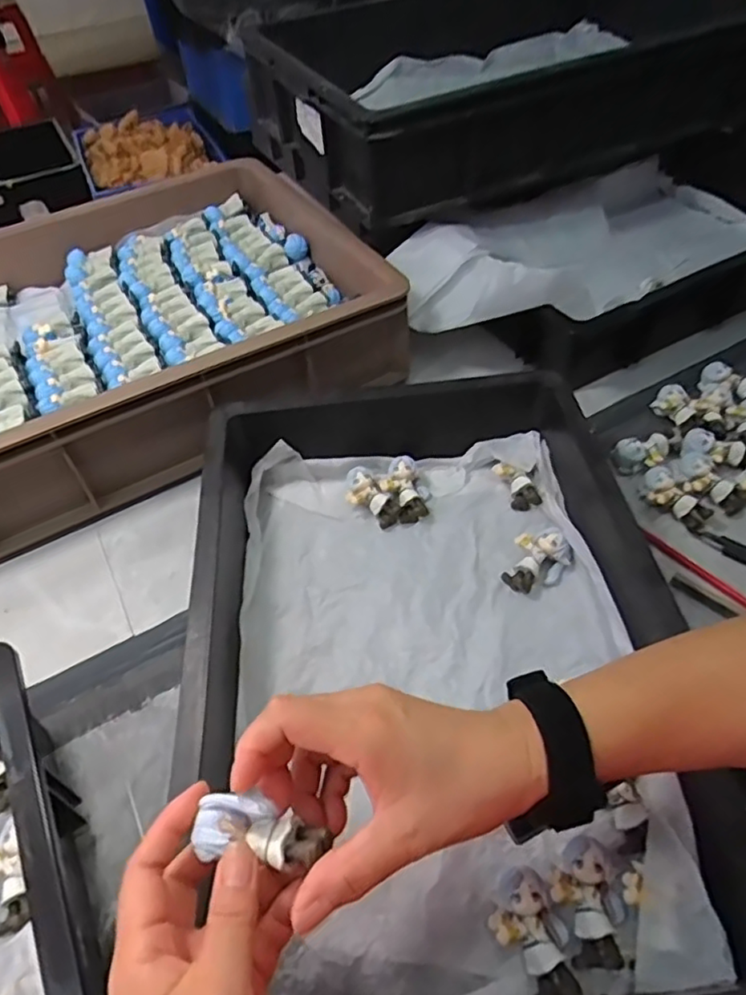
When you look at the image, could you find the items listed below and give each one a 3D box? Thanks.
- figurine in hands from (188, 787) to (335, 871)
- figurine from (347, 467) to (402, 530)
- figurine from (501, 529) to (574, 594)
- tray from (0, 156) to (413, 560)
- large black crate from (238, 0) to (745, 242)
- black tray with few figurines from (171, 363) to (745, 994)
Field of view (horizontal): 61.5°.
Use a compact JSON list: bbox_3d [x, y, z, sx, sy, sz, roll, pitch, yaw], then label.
[{"bbox_3d":[-0.048,0.149,0.278,0.056,0.026,0.026,11,50,3],"label":"figurine in hands"},{"bbox_3d":[-0.002,-0.001,0.547,0.031,0.018,0.061,-36,74,-24],"label":"figurine"},{"bbox_3d":[0.129,0.048,0.498,0.053,0.027,0.039,-20,50,-12],"label":"figurine"},{"bbox_3d":[-0.294,-0.168,0.660,0.550,0.112,0.388,-27,52,-18],"label":"tray"},{"bbox_3d":[0.163,-0.554,0.828,0.579,0.135,0.447,-21,50,-13],"label":"large black crate"},{"bbox_3d":[0.036,0.087,0.432,0.292,0.090,0.417,-6,49,-1],"label":"black tray with few figurines"}]

